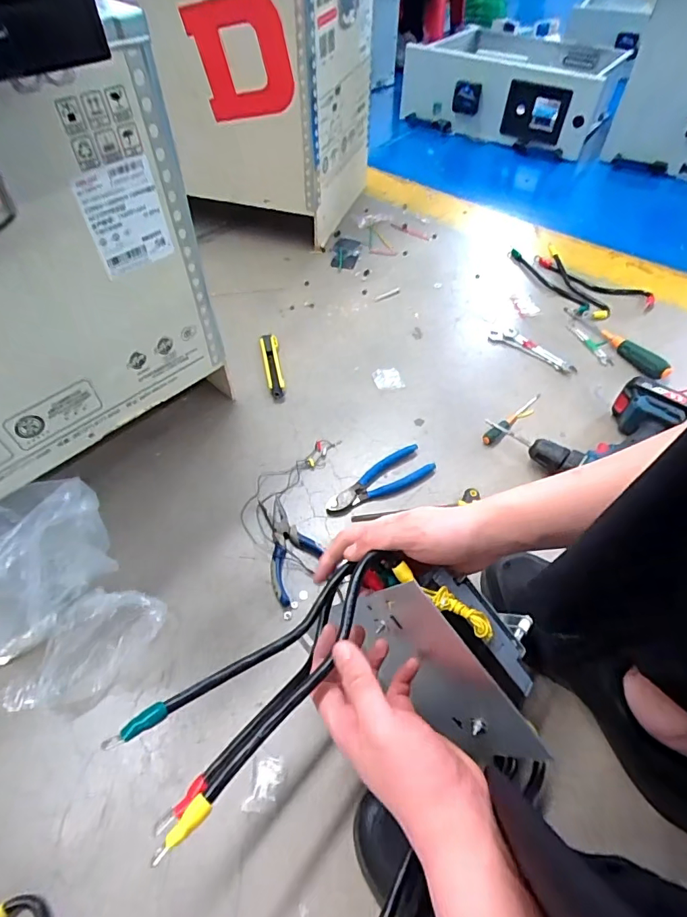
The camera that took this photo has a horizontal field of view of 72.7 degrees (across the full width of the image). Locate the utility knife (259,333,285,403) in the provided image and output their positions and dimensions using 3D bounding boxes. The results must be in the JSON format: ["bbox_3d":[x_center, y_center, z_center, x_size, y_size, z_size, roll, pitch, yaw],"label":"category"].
[{"bbox_3d":[-0.123,-0.158,0.804,0.031,0.014,0.161,-9,53,-6],"label":"utility knife"}]

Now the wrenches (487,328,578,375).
[{"bbox_3d":[0.334,-0.194,0.824,0.158,0.006,0.045,35,61,24],"label":"wrenches"}]

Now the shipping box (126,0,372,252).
[{"bbox_3d":[-0.160,-0.758,0.942,0.363,0.408,0.317,15,54,12],"label":"shipping box"}]

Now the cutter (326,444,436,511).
[{"bbox_3d":[0.048,0.032,0.662,0.160,0.014,0.054,-24,56,-16],"label":"cutter"}]

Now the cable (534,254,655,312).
[{"bbox_3d":[0.507,-0.366,0.960,0.253,0.009,0.069,34,60,24],"label":"cable"}]

